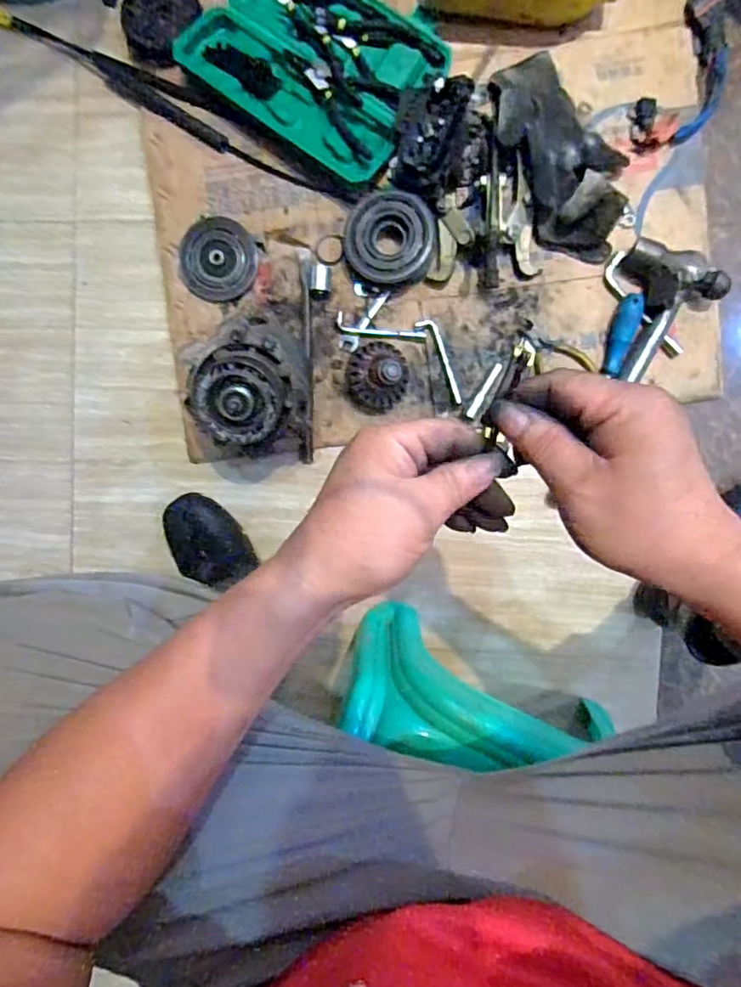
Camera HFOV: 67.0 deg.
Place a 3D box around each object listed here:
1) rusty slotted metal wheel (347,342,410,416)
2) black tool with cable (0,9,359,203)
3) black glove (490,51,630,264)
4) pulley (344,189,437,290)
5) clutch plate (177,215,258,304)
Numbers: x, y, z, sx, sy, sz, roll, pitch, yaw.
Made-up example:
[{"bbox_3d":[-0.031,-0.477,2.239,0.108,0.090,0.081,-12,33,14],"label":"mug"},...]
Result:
[{"bbox_3d":[0.009,-0.147,0.703,0.073,0.071,0.086,14,93,4],"label":"rusty slotted metal wheel"},{"bbox_3d":[-0.277,-0.521,0.734,0.588,0.017,0.044,30,94,3],"label":"black tool with cable"},{"bbox_3d":[0.232,-0.412,0.676,0.129,0.074,0.249,-32,89,5],"label":"black glove"},{"bbox_3d":[0.024,-0.315,0.710,0.112,0.045,0.113,0,92,5],"label":"pulley"},{"bbox_3d":[-0.202,-0.309,0.742,0.106,0.011,0.102,0,92,5],"label":"clutch plate"}]

